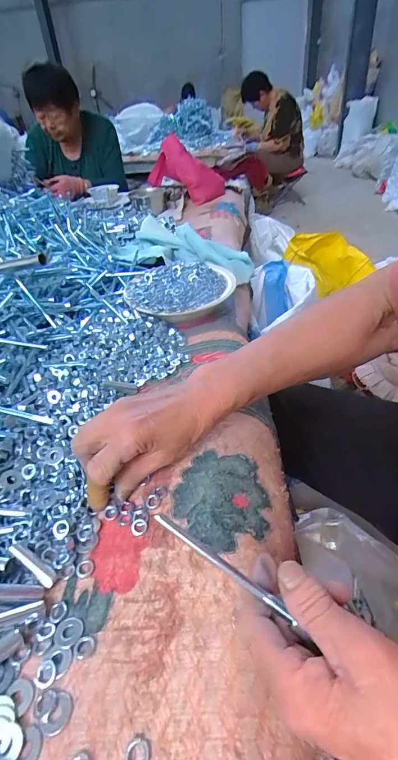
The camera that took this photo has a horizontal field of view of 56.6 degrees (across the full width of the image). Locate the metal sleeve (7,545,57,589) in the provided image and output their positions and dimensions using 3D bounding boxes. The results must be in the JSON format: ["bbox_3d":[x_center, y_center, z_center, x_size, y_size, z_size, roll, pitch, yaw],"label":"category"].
[{"bbox_3d":[-0.124,0.138,0.274,0.041,0.008,0.009,36,51,10],"label":"metal sleeve"}]

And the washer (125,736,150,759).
[{"bbox_3d":[-0.032,0.198,0.194,0.013,0.004,0.013,-4,37,3],"label":"washer"}]

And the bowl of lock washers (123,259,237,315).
[{"bbox_3d":[-0.030,-0.145,0.590,0.168,0.042,0.156,-4,37,3],"label":"bowl of lock washers"}]

